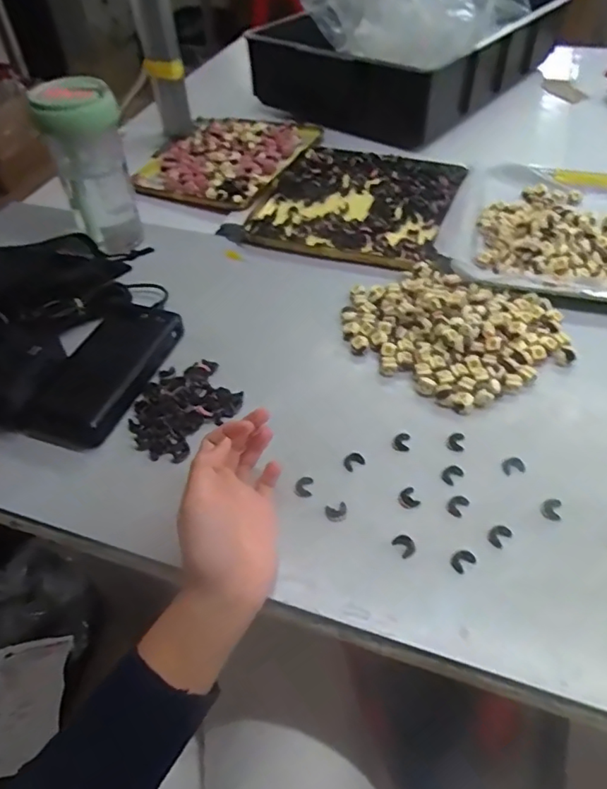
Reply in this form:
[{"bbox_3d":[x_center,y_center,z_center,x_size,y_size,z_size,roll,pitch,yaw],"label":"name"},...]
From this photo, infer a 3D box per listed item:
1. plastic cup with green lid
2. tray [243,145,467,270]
[{"bbox_3d":[-0.234,-0.254,0.625,0.078,0.184,0.081,-19,49,-13],"label":"plastic cup with green lid"},{"bbox_3d":[0.067,-0.245,0.698,0.224,0.022,0.248,16,50,18],"label":"tray"}]

